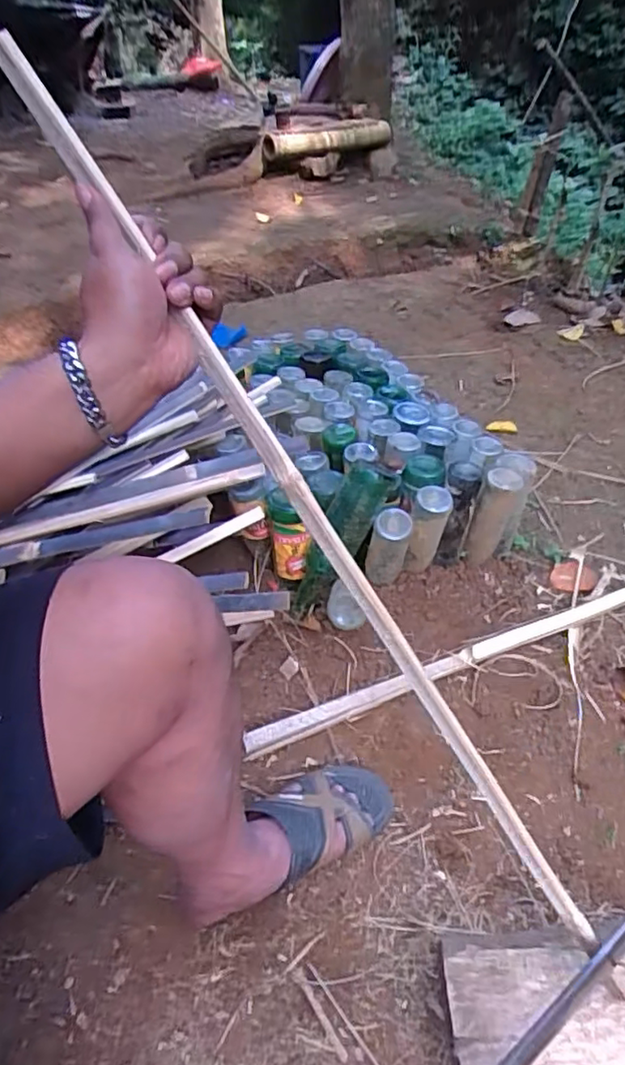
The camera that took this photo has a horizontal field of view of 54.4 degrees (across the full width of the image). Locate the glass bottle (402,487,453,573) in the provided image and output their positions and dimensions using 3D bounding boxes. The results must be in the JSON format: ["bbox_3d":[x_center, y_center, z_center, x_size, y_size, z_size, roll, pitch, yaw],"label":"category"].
[{"bbox_3d":[0.188,0.001,0.995,0.061,0.148,0.066,15,45,14],"label":"glass bottle"}]

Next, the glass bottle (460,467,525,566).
[{"bbox_3d":[0.309,-0.018,1.046,0.069,0.193,0.079,19,46,17],"label":"glass bottle"}]

